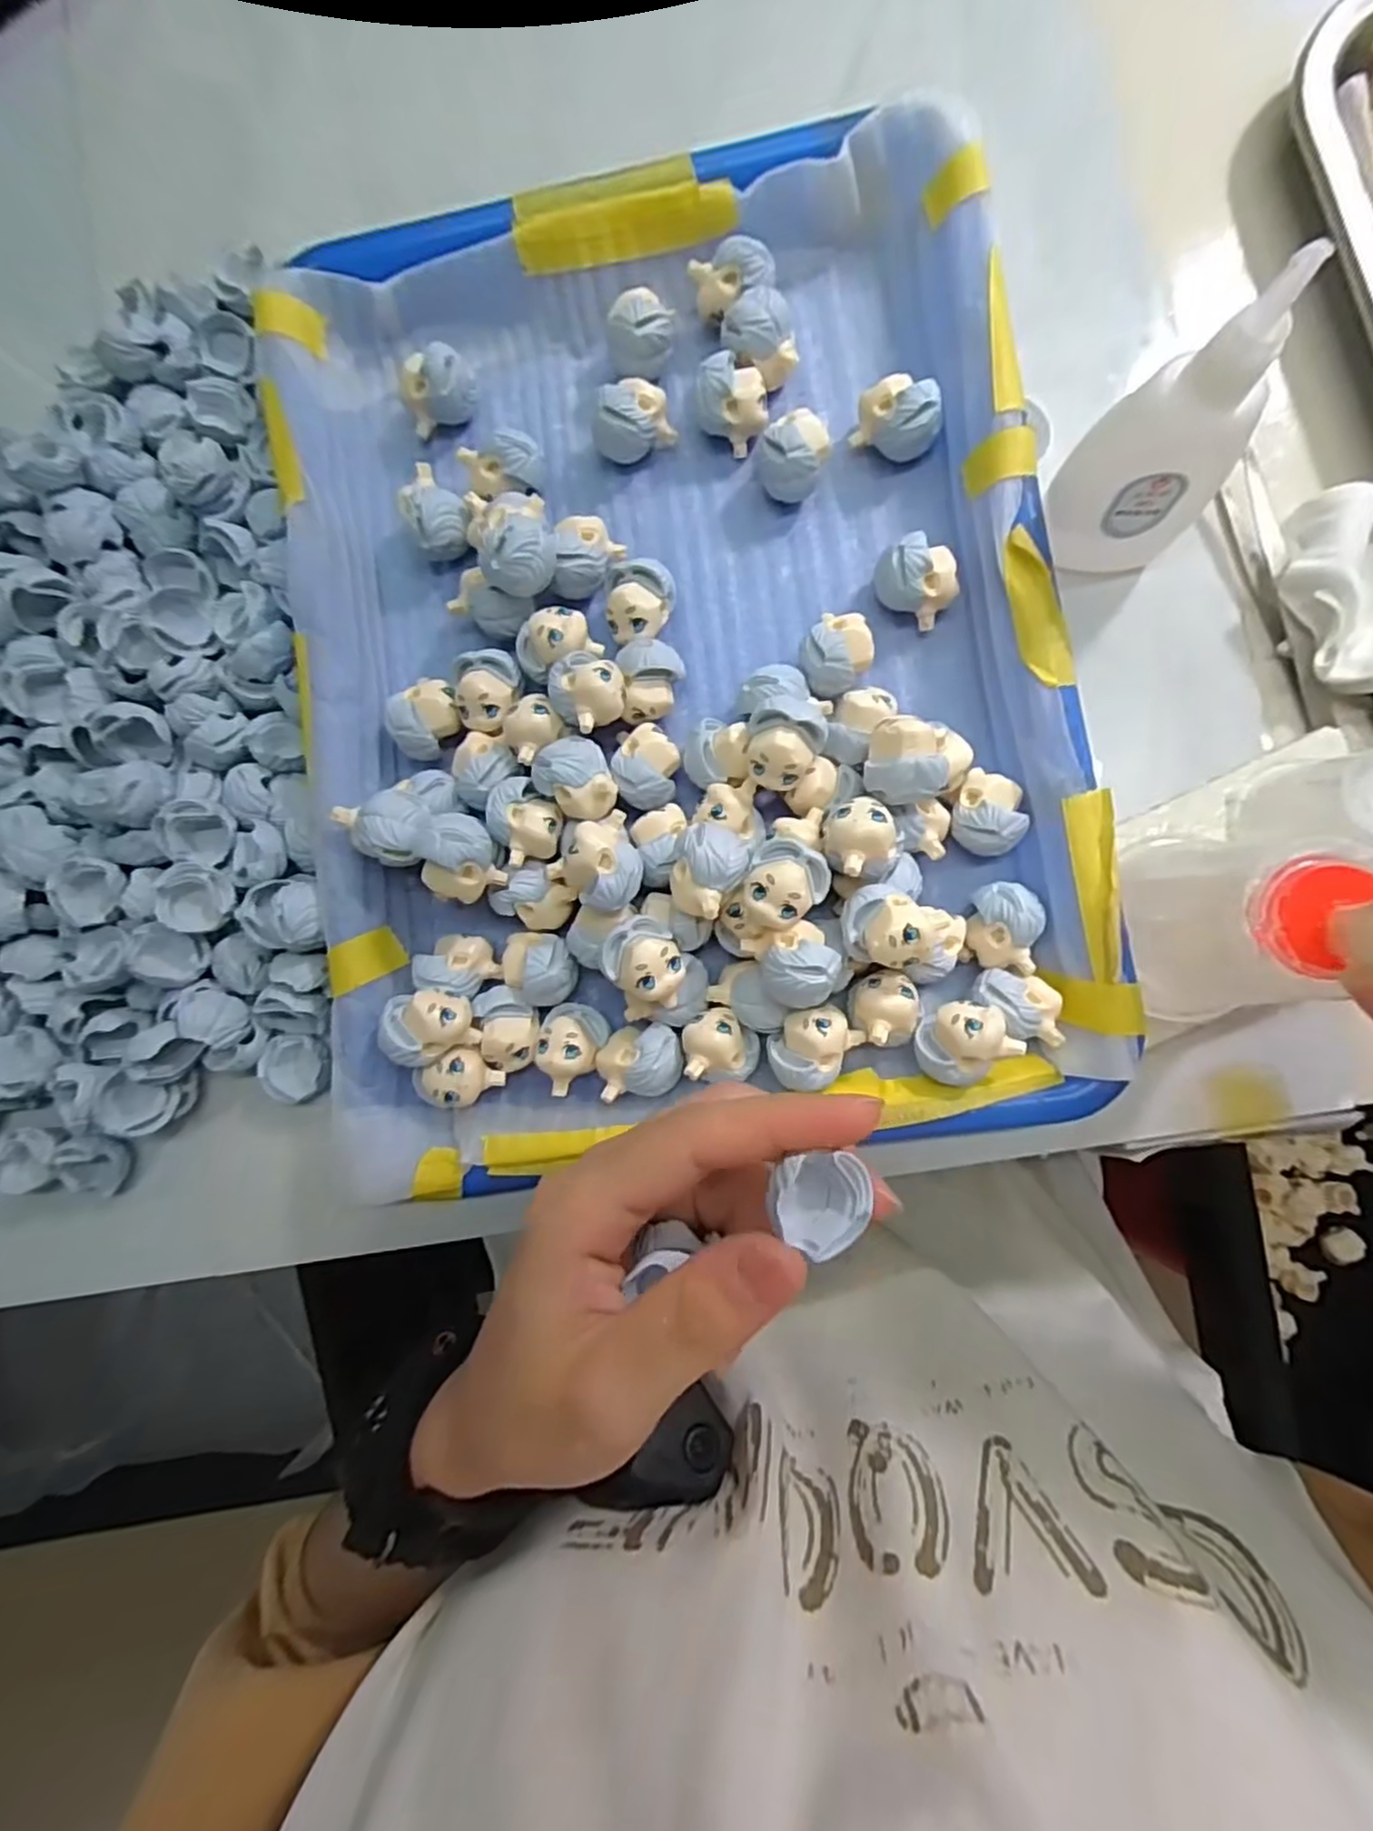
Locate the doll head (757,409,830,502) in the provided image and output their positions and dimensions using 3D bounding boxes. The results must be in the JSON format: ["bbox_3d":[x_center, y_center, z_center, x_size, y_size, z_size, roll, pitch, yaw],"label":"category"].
[{"bbox_3d":[0.038,-0.159,0.243,0.019,0.023,0.024,27,91,6],"label":"doll head"}]

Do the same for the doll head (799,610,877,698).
[{"bbox_3d":[0.051,-0.088,0.237,0.020,0.021,0.027,40,92,6],"label":"doll head"}]

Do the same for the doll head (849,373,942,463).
[{"bbox_3d":[0.073,-0.171,0.241,0.027,0.021,0.018,29,91,6],"label":"doll head"}]

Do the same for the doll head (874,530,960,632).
[{"bbox_3d":[0.077,-0.112,0.236,0.027,0.023,0.020,18,90,6],"label":"doll head"}]

